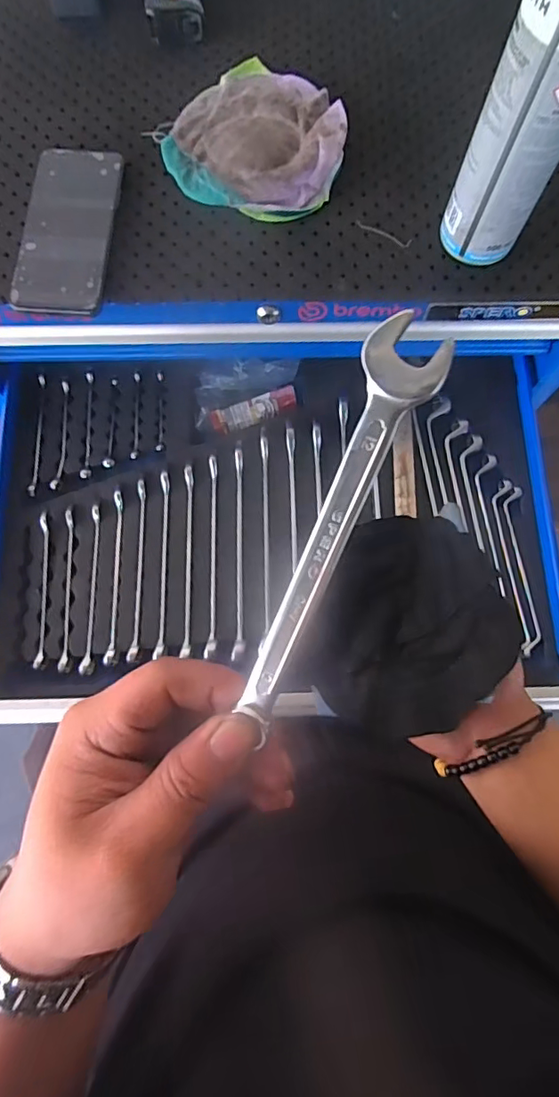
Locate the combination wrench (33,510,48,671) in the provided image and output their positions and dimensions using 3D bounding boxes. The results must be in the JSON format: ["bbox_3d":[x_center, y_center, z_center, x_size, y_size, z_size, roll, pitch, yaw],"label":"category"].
[{"bbox_3d":[-0.246,0.041,0.543,0.010,0.015,0.163,-2,75,-2],"label":"combination wrench"}]

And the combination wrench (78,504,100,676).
[{"bbox_3d":[-0.194,0.041,0.545,0.014,0.013,0.175,1,75,-1],"label":"combination wrench"}]

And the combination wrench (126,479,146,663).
[{"bbox_3d":[-0.150,0.021,0.548,0.014,0.012,0.190,-2,75,-2],"label":"combination wrench"}]

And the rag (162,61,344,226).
[{"bbox_3d":[-0.016,-0.374,0.468,0.154,0.028,0.157,22,76,4],"label":"rag"}]

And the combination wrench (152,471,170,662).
[{"bbox_3d":[-0.122,0.014,0.549,0.012,0.013,0.194,0,75,-1],"label":"combination wrench"}]

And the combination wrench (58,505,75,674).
[{"bbox_3d":[-0.221,0.041,0.544,0.012,0.011,0.171,-3,75,-2],"label":"combination wrench"}]

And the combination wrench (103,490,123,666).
[{"bbox_3d":[-0.171,0.029,0.546,0.014,0.014,0.180,1,75,-1],"label":"combination wrench"}]

